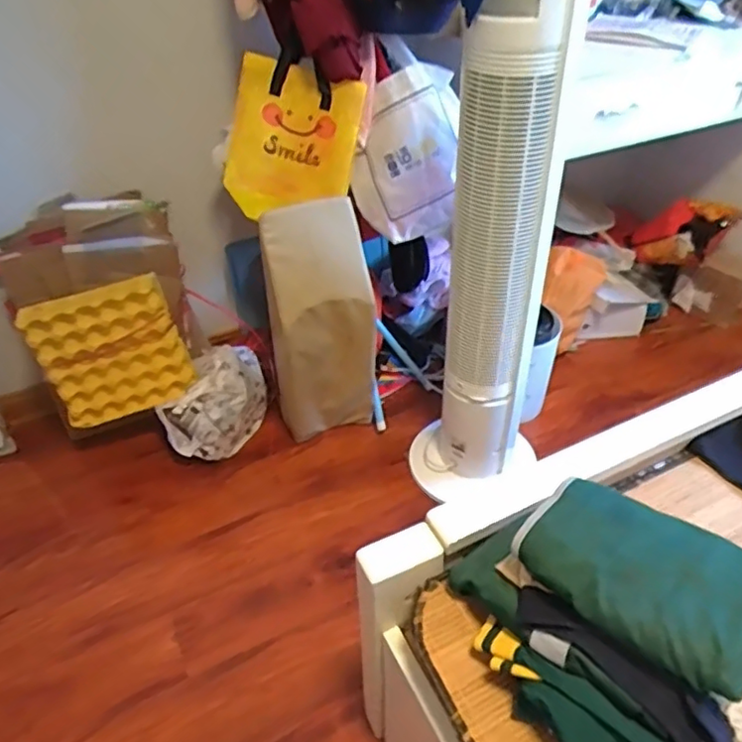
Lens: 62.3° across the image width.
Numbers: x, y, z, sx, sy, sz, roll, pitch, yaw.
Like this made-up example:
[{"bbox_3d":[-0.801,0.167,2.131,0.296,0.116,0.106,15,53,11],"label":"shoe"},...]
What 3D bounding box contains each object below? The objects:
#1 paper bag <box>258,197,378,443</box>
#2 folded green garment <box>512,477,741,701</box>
[{"bbox_3d":[-0.107,-0.089,1.380,0.225,0.561,0.090,-19,43,-18],"label":"paper bag"},{"bbox_3d":[0.272,0.206,0.618,0.244,0.052,0.125,30,50,33],"label":"folded green garment"}]

